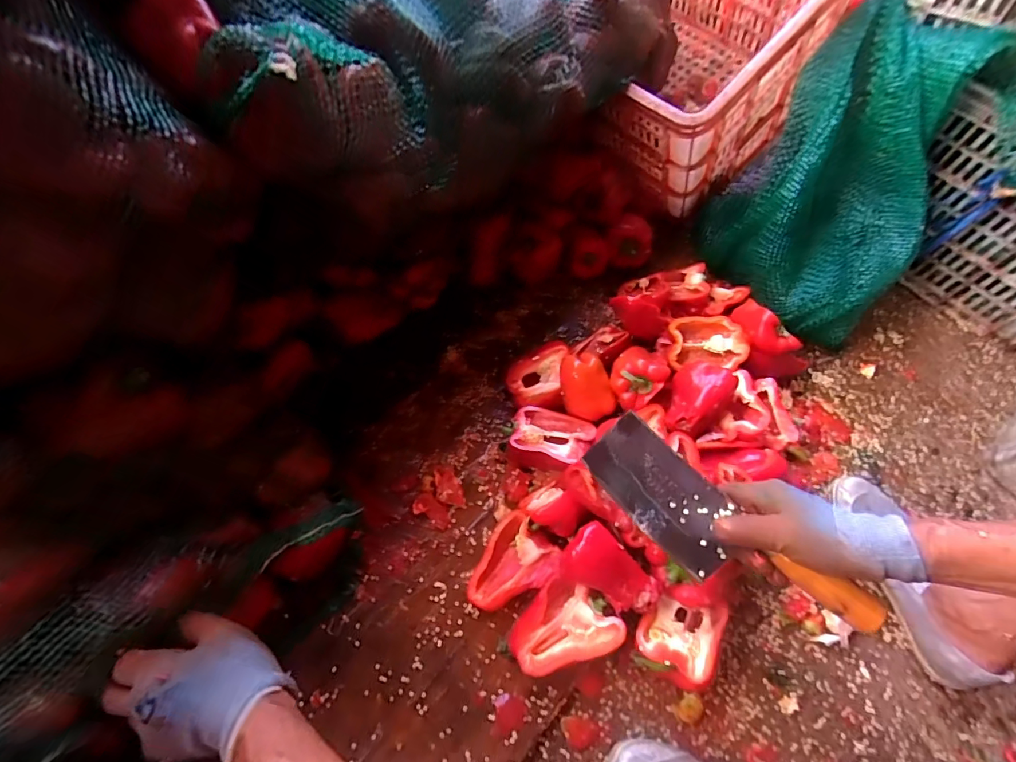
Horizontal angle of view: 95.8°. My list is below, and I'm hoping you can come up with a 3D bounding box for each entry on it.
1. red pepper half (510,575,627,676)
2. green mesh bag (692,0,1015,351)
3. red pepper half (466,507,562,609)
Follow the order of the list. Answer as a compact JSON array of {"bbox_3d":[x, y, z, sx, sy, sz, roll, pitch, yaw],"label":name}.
[{"bbox_3d":[0.057,0.274,0.496,0.088,0.058,0.097,42,67,17],"label":"red pepper half"},{"bbox_3d":[0.517,-0.278,0.683,0.310,0.328,0.355,-32,69,-19],"label":"green mesh bag"},{"bbox_3d":[0.001,0.215,0.532,0.104,0.042,0.080,-39,71,-22],"label":"red pepper half"}]

